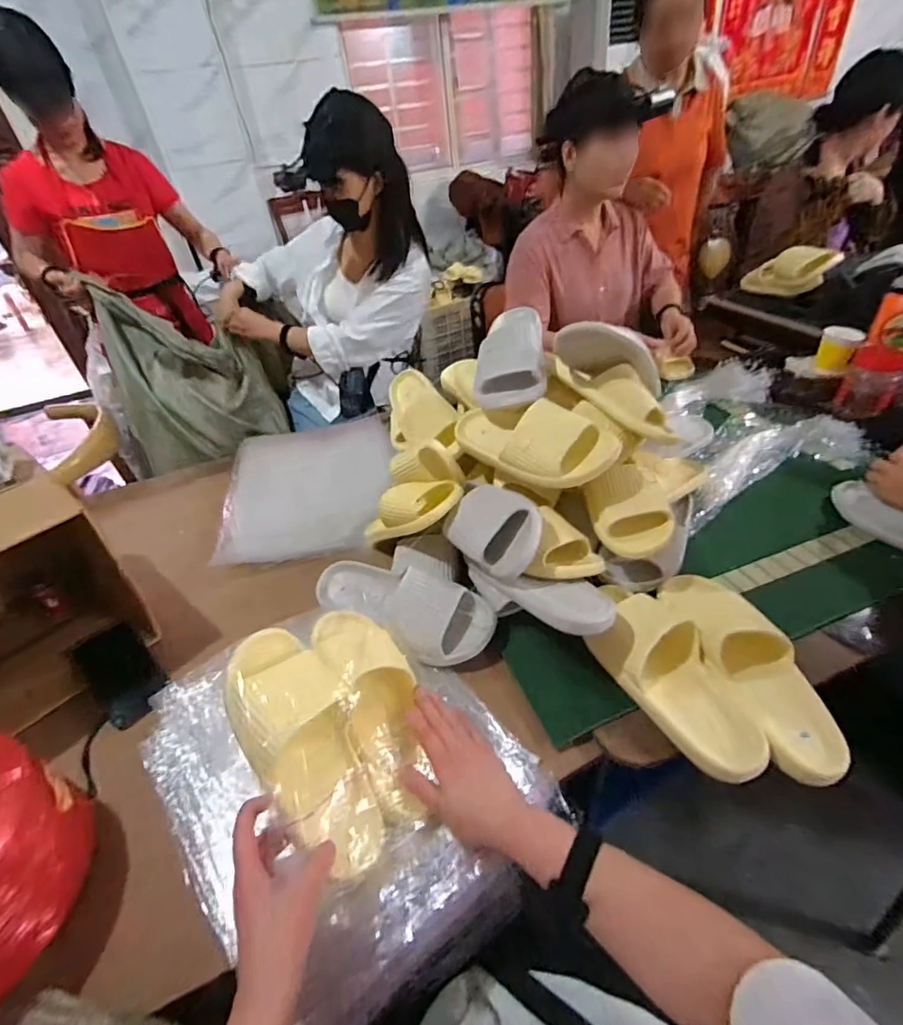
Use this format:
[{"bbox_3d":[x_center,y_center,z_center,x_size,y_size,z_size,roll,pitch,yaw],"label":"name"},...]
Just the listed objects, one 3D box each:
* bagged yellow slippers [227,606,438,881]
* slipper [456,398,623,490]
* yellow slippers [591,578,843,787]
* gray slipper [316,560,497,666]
[{"bbox_3d":[-0.120,0.222,0.525,0.186,0.062,0.244,-27,83,-52],"label":"bagged yellow slippers"},{"bbox_3d":[0.105,-0.105,0.697,0.096,0.093,0.259,-33,32,-28],"label":"slipper"},{"bbox_3d":[0.295,0.178,0.570,0.203,0.063,0.282,-17,40,-11],"label":"yellow slippers"},{"bbox_3d":[-0.079,0.119,0.665,0.274,0.084,0.104,15,44,25],"label":"gray slipper"}]

